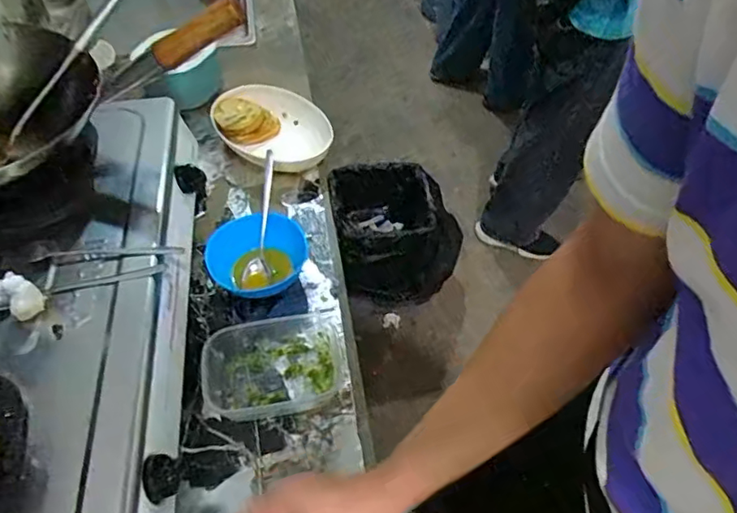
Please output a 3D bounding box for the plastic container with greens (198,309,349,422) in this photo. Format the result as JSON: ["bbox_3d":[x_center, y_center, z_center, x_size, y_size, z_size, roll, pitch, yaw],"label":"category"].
[{"bbox_3d":[-0.114,0.127,0.661,0.167,0.048,0.135,-12,51,-9],"label":"plastic container with greens"}]

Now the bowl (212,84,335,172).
[{"bbox_3d":[-0.148,-0.213,0.917,0.198,0.062,0.137,28,56,21],"label":"bowl"}]

